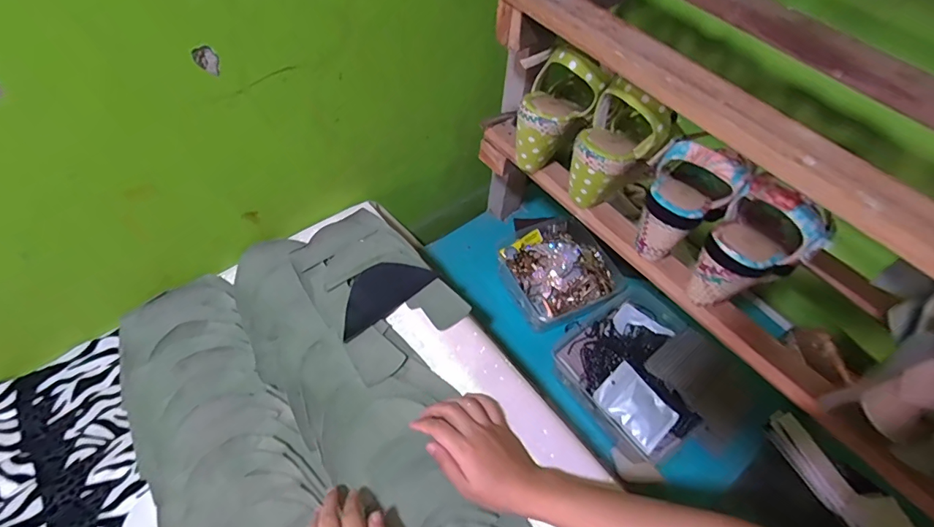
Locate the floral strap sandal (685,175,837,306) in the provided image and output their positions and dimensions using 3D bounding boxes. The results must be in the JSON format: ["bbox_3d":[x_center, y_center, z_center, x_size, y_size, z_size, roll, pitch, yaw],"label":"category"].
[{"bbox_3d":[0.262,-0.009,0.433,0.063,0.130,0.073,-35,65,-25],"label":"floral strap sandal"}]

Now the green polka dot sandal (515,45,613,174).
[{"bbox_3d":[0.088,-0.176,0.539,0.068,0.148,0.087,-10,52,-43],"label":"green polka dot sandal"}]

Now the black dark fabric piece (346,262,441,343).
[{"bbox_3d":[-0.109,0.033,0.588,0.129,0.012,0.064,-34,64,-23],"label":"black dark fabric piece"}]

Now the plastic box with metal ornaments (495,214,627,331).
[{"bbox_3d":[0.137,0.011,0.747,0.152,0.067,0.169,-18,59,-16],"label":"plastic box with metal ornaments"}]

